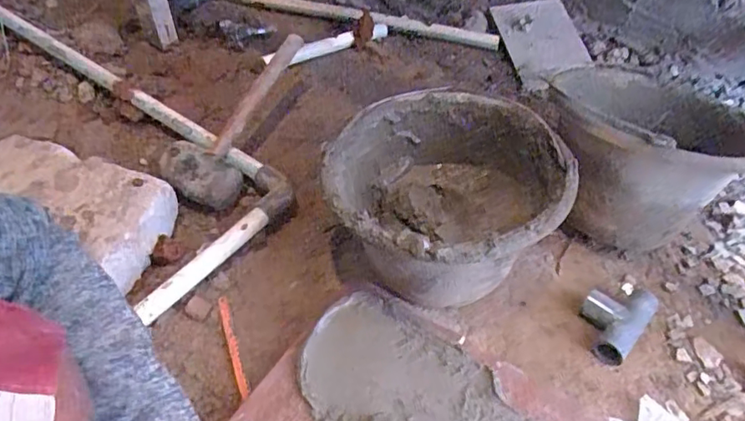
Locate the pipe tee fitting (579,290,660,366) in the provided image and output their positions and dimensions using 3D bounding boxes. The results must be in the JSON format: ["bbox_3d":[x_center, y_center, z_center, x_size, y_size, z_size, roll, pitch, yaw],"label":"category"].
[{"bbox_3d":[0.276,0.124,0.645,0.068,0.048,0.108,37,60,23],"label":"pipe tee fitting"}]

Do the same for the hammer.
[{"bbox_3d":[-0.191,-0.139,0.800,0.108,0.053,0.290,24,64,1],"label":"hammer"}]

